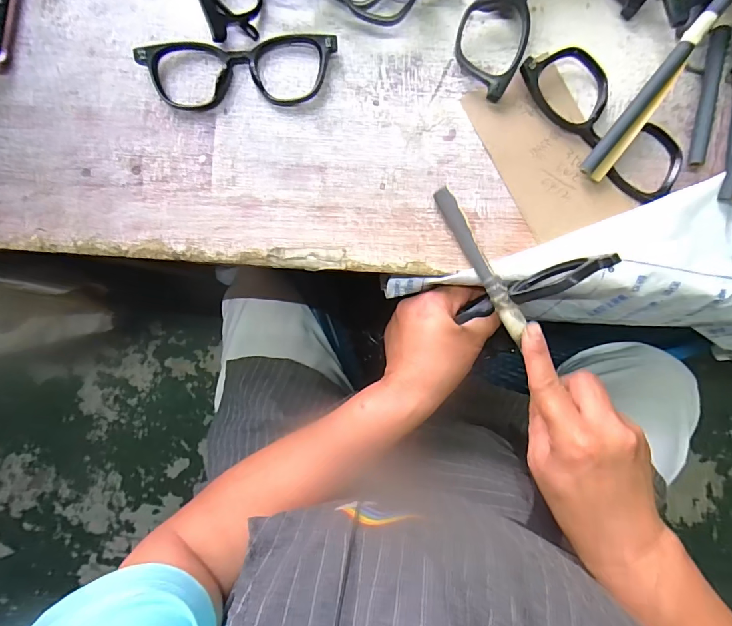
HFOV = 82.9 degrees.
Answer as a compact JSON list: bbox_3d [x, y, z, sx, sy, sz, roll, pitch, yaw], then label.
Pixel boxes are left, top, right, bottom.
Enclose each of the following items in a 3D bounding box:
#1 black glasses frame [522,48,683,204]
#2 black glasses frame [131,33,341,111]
[{"bbox_3d":[0.168,-0.136,0.288,0.132,0.020,0.051,42,90,2],"label":"black glasses frame"},{"bbox_3d":[-0.091,-0.176,0.298,0.139,0.013,0.050,-3,88,2],"label":"black glasses frame"}]

